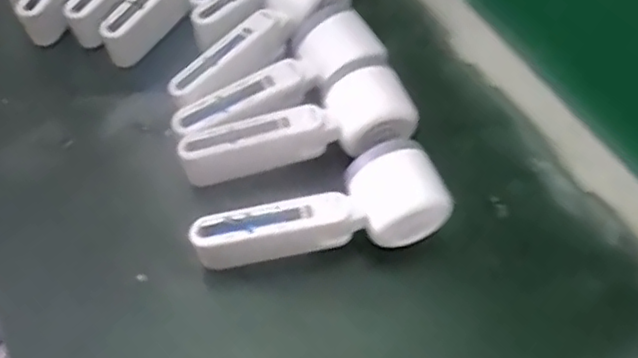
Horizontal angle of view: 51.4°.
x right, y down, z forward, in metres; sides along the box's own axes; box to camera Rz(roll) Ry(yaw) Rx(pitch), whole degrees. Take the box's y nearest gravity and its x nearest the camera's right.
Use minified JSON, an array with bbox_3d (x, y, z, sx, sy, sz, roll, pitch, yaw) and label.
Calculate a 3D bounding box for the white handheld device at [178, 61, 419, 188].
[{"bbox_3d":[-0.014,-0.032,0.474,0.167,0.056,0.052,-18,59,-13],"label":"white handheld device"}]

